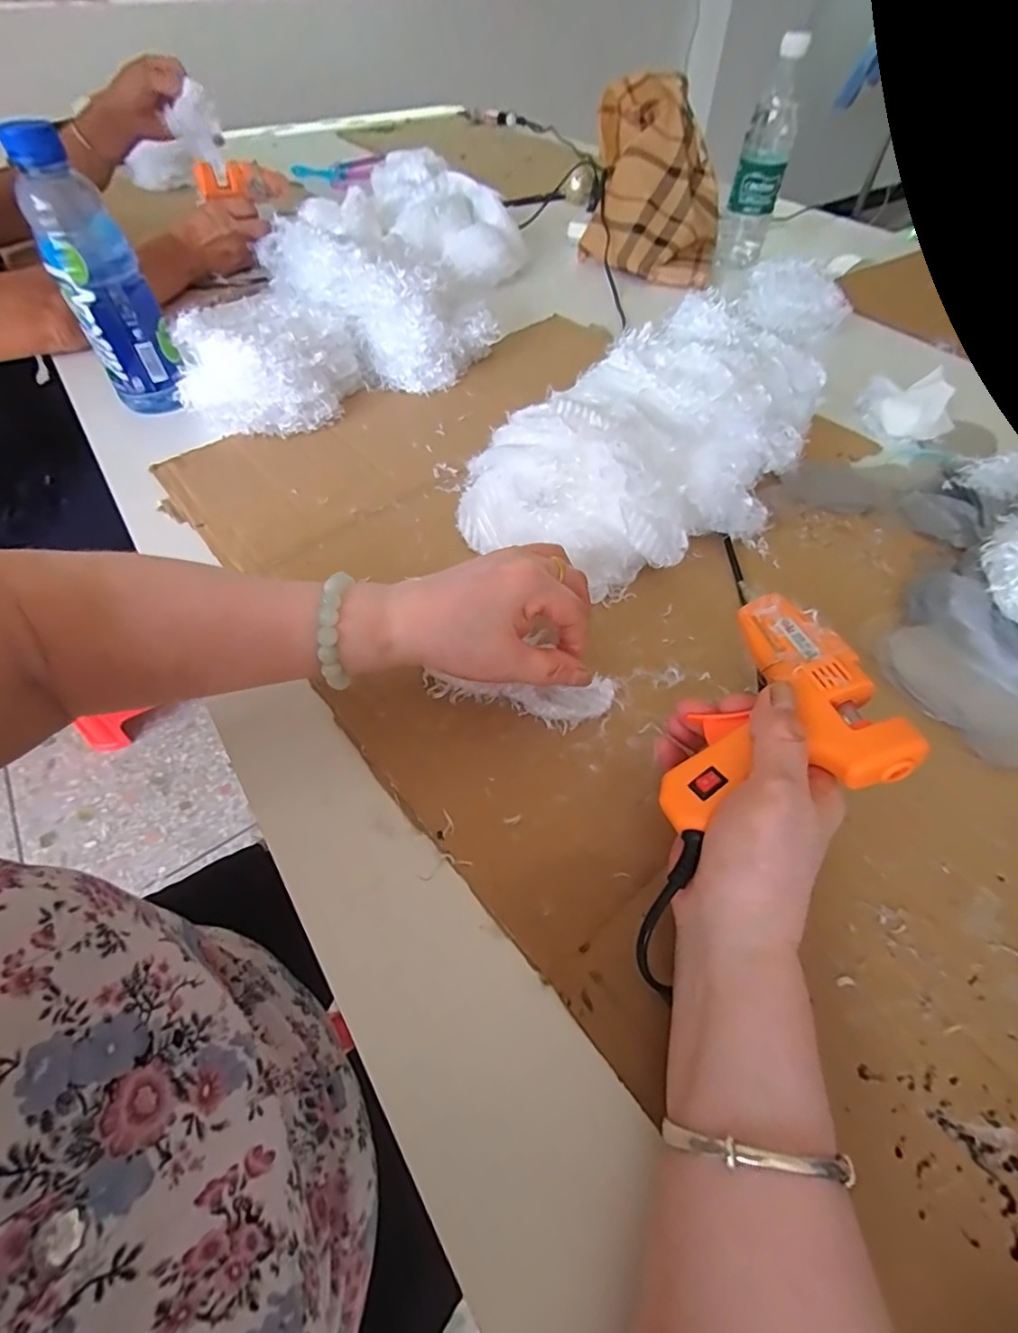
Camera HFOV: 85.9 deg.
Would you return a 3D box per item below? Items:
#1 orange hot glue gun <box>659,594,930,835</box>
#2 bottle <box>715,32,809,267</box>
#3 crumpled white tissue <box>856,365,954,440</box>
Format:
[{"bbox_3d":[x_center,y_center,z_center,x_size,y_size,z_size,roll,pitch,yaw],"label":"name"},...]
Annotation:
[{"bbox_3d":[0.125,0.021,0.283,0.108,0.029,0.112,-19,49,15],"label":"orange hot glue gun"},{"bbox_3d":[0.341,-0.680,0.736,0.067,0.209,0.069,18,56,12],"label":"bottle"},{"bbox_3d":[0.383,-0.255,0.531,0.073,0.039,0.080,-19,55,-14],"label":"crumpled white tissue"}]

